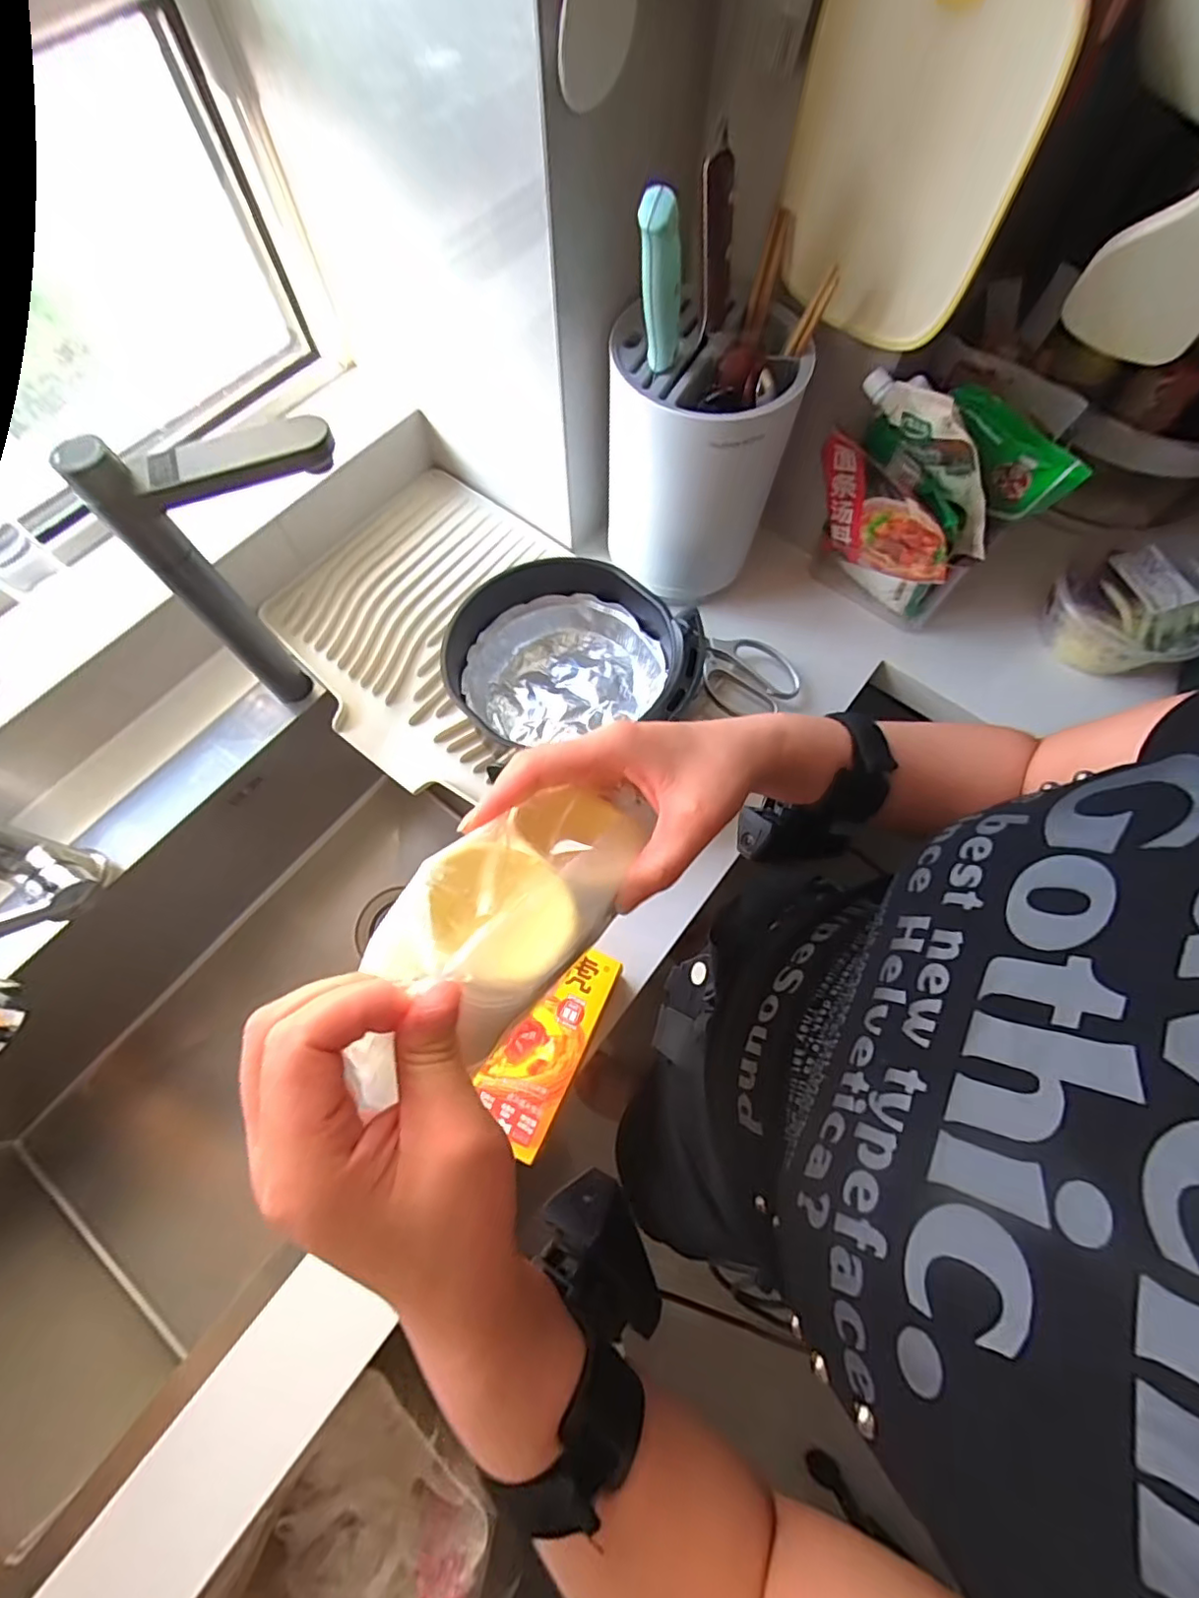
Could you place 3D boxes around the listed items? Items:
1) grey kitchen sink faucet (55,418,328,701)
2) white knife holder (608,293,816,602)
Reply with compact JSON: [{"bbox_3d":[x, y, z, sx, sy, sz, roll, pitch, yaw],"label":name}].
[{"bbox_3d":[-0.284,-0.204,0.535,0.168,0.280,0.041,-21,71,-8],"label":"grey kitchen sink faucet"},{"bbox_3d":[0.093,-0.332,0.591,0.158,0.224,0.157,0,70,0],"label":"white knife holder"}]

